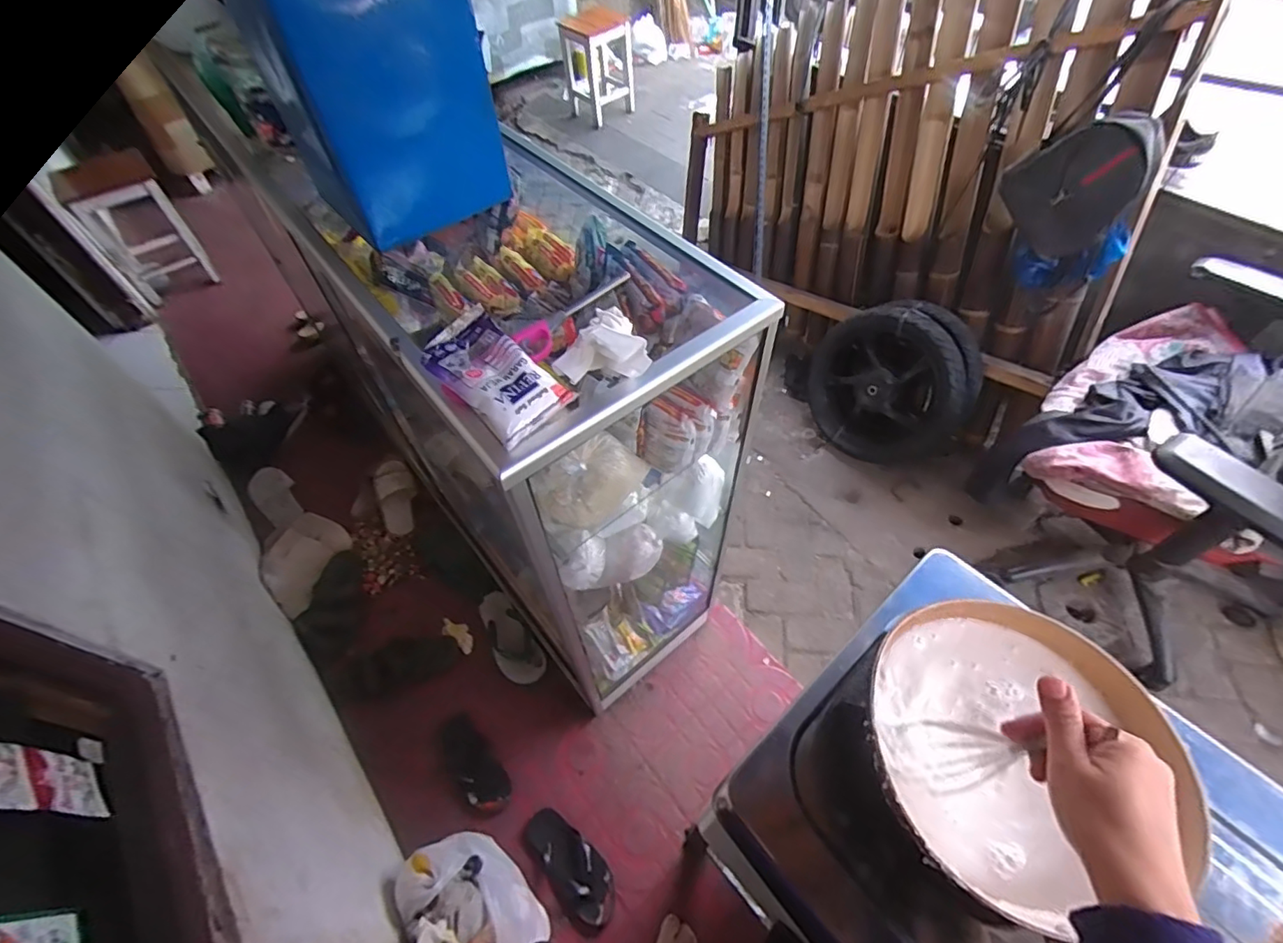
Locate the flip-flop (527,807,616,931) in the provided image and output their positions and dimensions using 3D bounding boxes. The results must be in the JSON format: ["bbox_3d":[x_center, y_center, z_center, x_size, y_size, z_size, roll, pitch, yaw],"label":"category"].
[{"bbox_3d":[-0.143,0.805,1.125,0.098,0.032,0.233,-38,61,-22],"label":"flip-flop"}]

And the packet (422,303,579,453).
[{"bbox_3d":[-0.145,-0.094,0.535,0.132,0.044,0.087,34,62,23],"label":"packet"}]

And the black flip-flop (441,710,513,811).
[{"bbox_3d":[-0.383,0.662,1.238,0.096,0.031,0.227,-36,61,-21],"label":"black flip-flop"}]

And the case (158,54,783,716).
[{"bbox_3d":[-0.200,-0.075,1.085,0.411,0.923,0.742,-36,61,-21],"label":"case"}]

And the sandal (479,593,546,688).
[{"bbox_3d":[-0.340,0.423,1.394,0.102,0.038,0.267,-32,59,-19],"label":"sandal"}]

